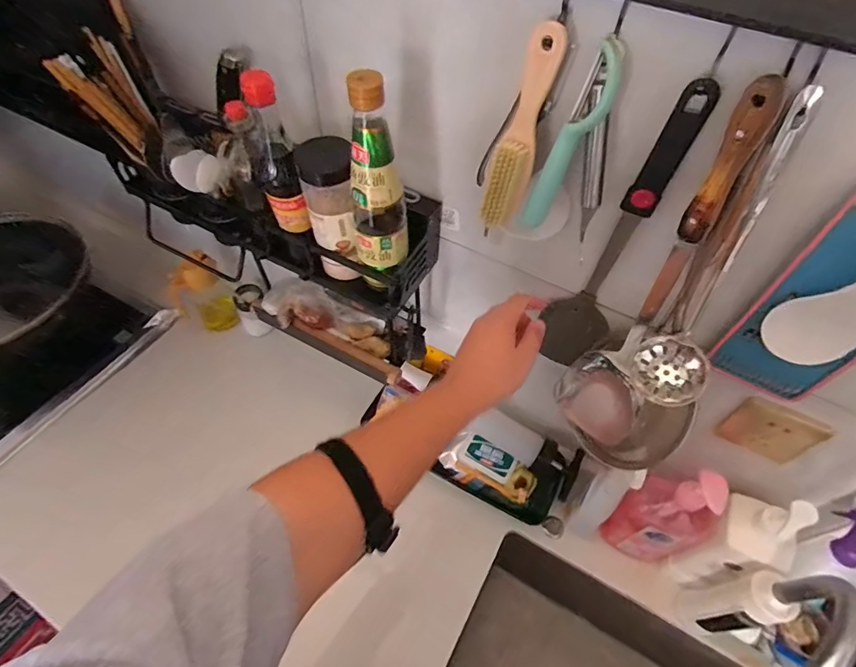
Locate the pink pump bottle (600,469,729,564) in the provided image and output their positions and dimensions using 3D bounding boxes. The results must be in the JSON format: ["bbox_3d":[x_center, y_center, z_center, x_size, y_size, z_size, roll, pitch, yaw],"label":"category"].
[{"bbox_3d":[0.340,0.263,0.664,0.093,0.231,0.059,24,56,15],"label":"pink pump bottle"}]

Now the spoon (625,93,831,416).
[{"bbox_3d":[0.254,-0.039,0.390,0.064,0.271,0.089,26,56,16],"label":"spoon"}]

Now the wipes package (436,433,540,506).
[{"bbox_3d":[0.106,0.232,0.794,0.150,0.027,0.080,27,56,16],"label":"wipes package"}]

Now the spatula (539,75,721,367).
[{"bbox_3d":[0.182,-0.082,0.464,0.067,0.323,0.050,28,57,18],"label":"spatula"}]

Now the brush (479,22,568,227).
[{"bbox_3d":[0.081,-0.172,0.403,0.031,0.163,0.022,26,36,16],"label":"brush"}]

